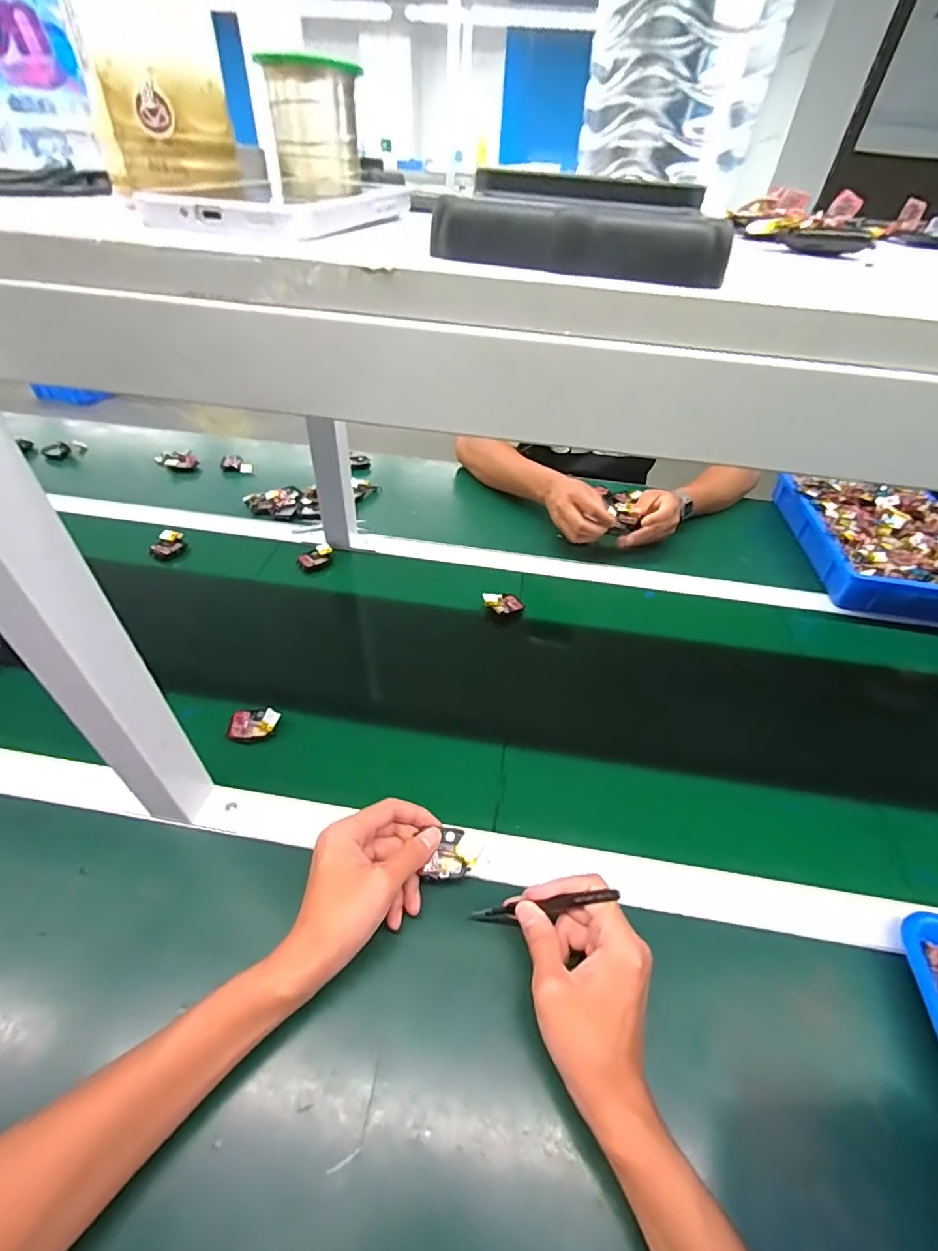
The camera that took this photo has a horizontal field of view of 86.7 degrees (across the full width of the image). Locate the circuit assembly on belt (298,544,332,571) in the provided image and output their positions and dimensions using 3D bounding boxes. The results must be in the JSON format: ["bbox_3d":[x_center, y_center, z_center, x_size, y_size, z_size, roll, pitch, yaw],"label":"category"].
[{"bbox_3d":[-0.225,-0.099,0.732,0.055,0.021,0.029,-31,51,-33],"label":"circuit assembly on belt"}]

